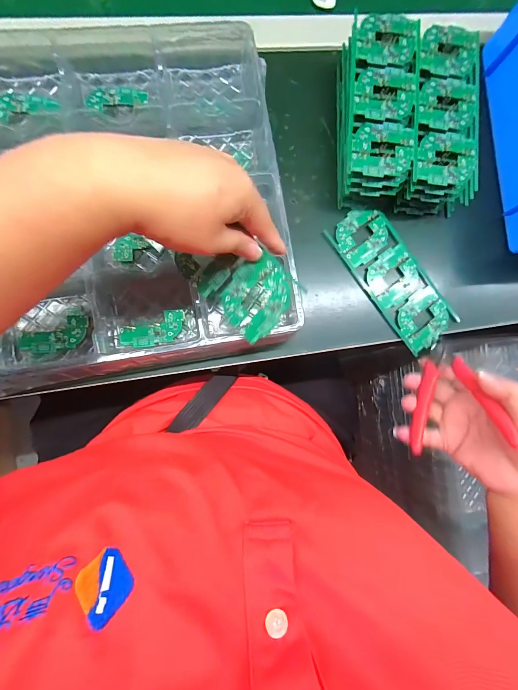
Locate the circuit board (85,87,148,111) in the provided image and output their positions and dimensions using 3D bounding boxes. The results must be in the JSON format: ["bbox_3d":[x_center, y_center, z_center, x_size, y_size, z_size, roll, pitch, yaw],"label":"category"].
[{"bbox_3d":[-0.142,-0.249,0.312,0.058,0.006,0.023,-7,86,-7],"label":"circuit board"}]

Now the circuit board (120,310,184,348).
[{"bbox_3d":[-0.102,-0.014,0.300,0.063,0.004,0.028,-14,87,-7],"label":"circuit board"}]

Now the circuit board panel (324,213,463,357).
[{"bbox_3d":[0.150,-0.075,0.346,0.068,0.008,0.166,-36,90,-8],"label":"circuit board panel"}]

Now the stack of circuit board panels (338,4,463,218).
[{"bbox_3d":[0.190,-0.235,0.334,0.078,0.053,0.170,3,85,-6],"label":"stack of circuit board panels"}]

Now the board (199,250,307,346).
[{"bbox_3d":[-0.006,-0.046,0.265,0.068,0.005,0.063,45,103,2],"label":"board"}]

